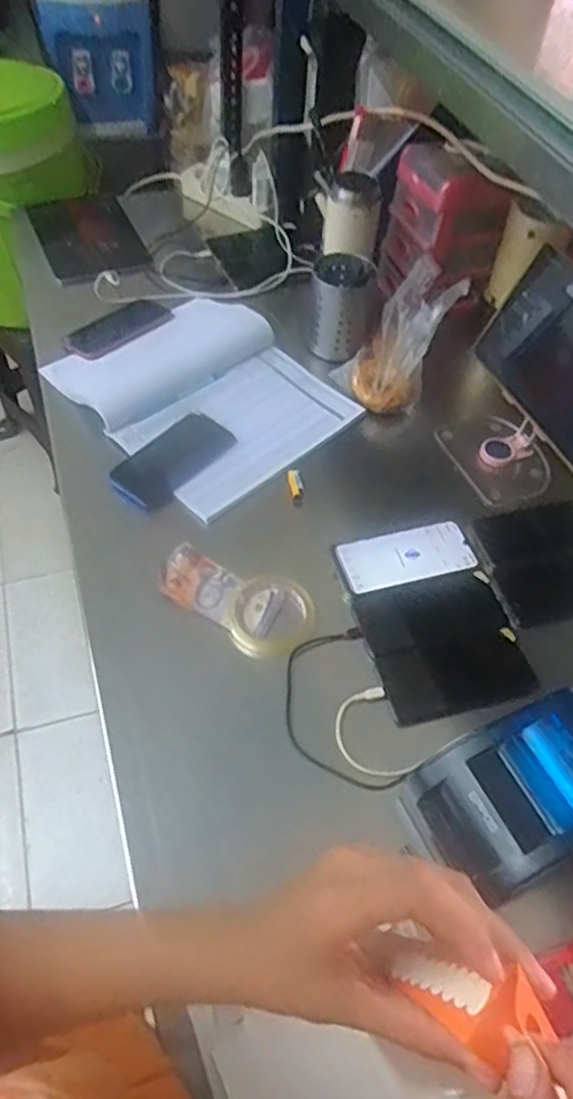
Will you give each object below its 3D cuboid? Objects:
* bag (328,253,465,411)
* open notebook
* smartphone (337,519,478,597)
[{"bbox_3d":[0.156,-0.302,0.980,0.126,0.129,0.184,25,56,14],"label":"bag"},{"bbox_3d":[-0.116,-0.232,0.985,0.307,0.026,0.363,-36,63,-25],"label":"open notebook"},{"bbox_3d":[0.143,0.008,0.833,0.162,0.013,0.076,-13,56,-12],"label":"smartphone"}]

